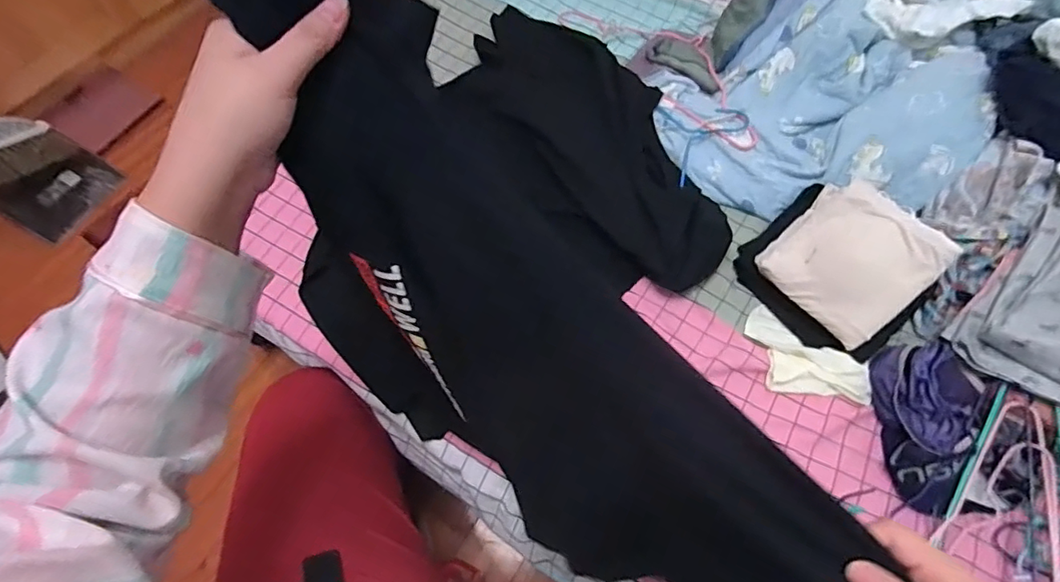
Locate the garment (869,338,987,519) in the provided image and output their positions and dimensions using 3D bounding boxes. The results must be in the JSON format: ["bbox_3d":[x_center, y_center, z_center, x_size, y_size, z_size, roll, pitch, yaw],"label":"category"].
[{"bbox_3d":[0.466,0.157,0.614,0.103,0.051,0.186,5,64,3],"label":"garment"}]

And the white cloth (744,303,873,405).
[{"bbox_3d":[0.343,0.094,0.670,0.163,0.020,0.090,38,70,17],"label":"white cloth"}]

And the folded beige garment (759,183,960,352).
[{"bbox_3d":[0.403,-0.039,0.666,0.162,0.031,0.160,46,104,18],"label":"folded beige garment"}]

